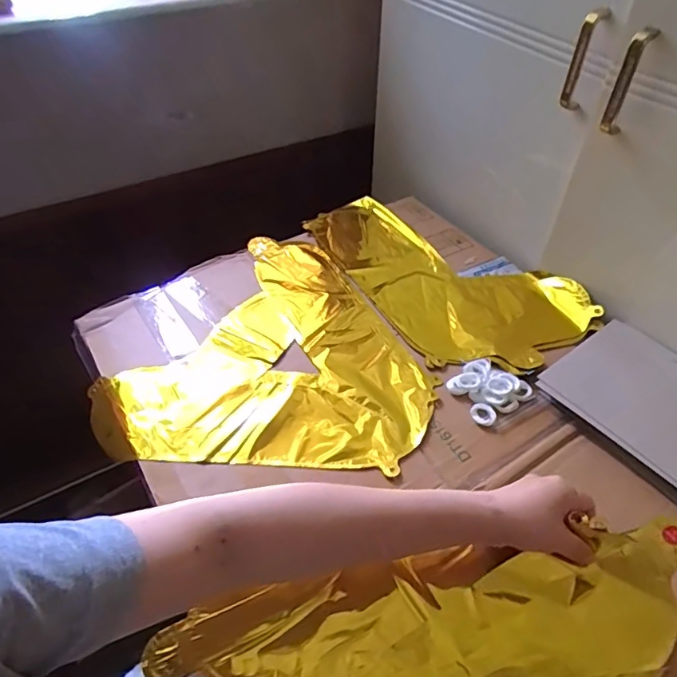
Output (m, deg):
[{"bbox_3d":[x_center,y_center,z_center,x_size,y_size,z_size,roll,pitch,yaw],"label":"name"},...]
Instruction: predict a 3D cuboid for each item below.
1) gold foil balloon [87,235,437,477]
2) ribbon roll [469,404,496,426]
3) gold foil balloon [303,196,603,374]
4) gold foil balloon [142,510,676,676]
[{"bbox_3d":[-0.053,0.026,0.610,0.335,0.027,0.363,-1,46,1],"label":"gold foil balloon"},{"bbox_3d":[0.156,0.082,0.550,0.026,0.006,0.027,2,46,-2],"label":"ribbon roll"},{"bbox_3d":[0.139,-0.101,0.725,0.233,0.032,0.397,-21,51,-22],"label":"gold foil balloon"},{"bbox_3d":[0.083,0.242,0.390,0.405,0.071,0.226,-16,49,-18],"label":"gold foil balloon"}]

